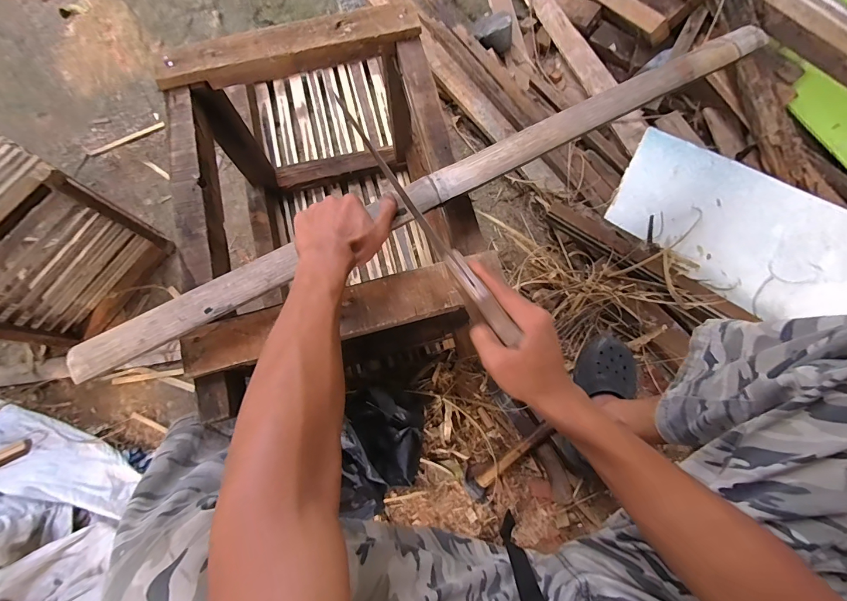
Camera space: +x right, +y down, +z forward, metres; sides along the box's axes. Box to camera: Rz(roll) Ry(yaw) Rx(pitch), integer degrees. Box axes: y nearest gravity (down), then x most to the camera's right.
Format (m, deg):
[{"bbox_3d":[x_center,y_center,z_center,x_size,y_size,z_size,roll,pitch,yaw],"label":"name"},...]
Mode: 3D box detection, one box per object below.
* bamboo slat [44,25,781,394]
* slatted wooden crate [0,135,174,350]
[{"bbox_3d":[0.037,-0.149,0.463,0.952,0.022,0.046,-28,79,-8],"label":"bamboo slat"},{"bbox_3d":[-0.772,-0.108,0.738,0.264,0.307,0.303,33,80,7],"label":"slatted wooden crate"}]

